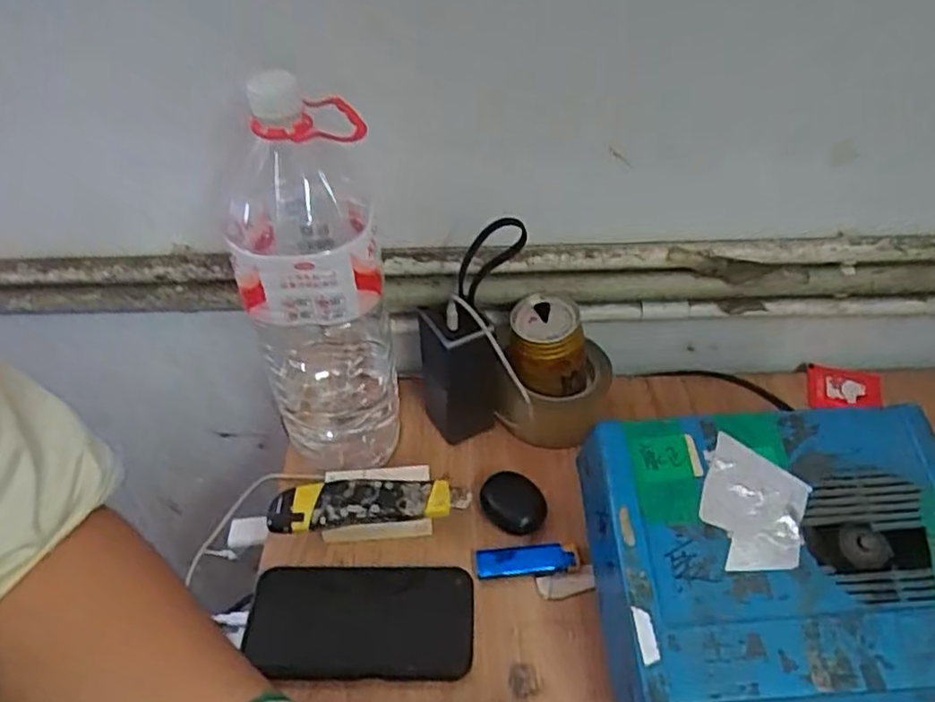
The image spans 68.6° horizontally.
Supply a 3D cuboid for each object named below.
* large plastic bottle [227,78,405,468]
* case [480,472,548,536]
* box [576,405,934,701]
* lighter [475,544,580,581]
[{"bbox_3d":[-0.118,-0.039,0.532,0.108,0.316,0.098,-8,44,-6],"label":"large plastic bottle"},{"bbox_3d":[0.038,0.126,0.572,0.055,0.022,0.039,25,50,26],"label":"case"},{"bbox_3d":[0.205,0.156,0.456,0.234,0.136,0.180,-2,43,0],"label":"box"},{"bbox_3d":[0.048,0.168,0.544,0.080,0.017,0.024,-1,43,0],"label":"lighter"}]

